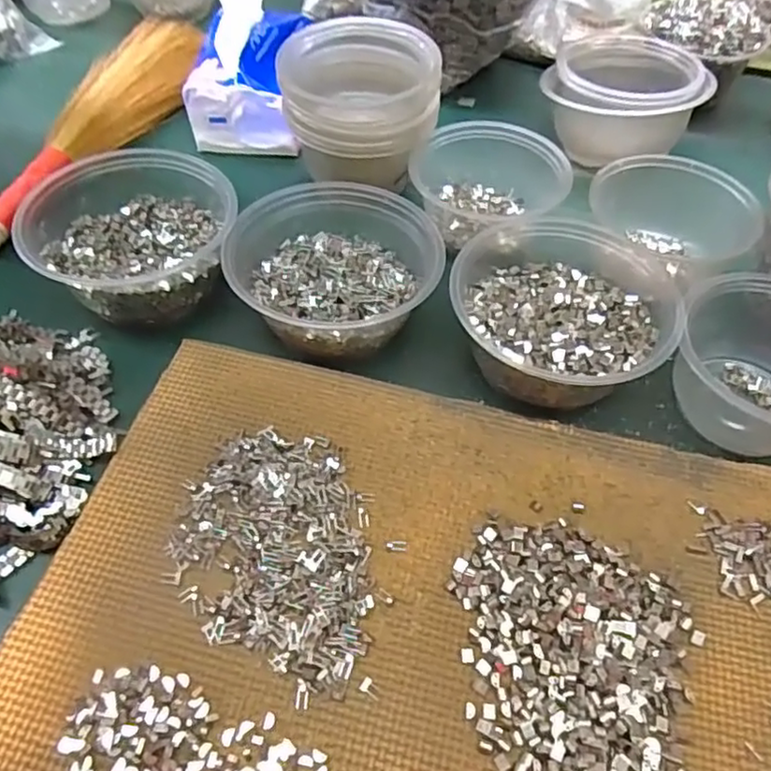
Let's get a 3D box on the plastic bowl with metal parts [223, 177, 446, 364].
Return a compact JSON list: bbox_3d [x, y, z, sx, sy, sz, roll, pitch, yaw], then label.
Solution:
[{"bbox_3d":[-0.031,-0.079,0.426,0.137,0.051,0.125,-29,60,-20],"label":"plastic bowl with metal parts"}]

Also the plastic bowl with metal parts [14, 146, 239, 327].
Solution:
[{"bbox_3d":[-0.171,-0.104,0.437,0.132,0.066,0.121,-34,62,-23],"label":"plastic bowl with metal parts"}]

